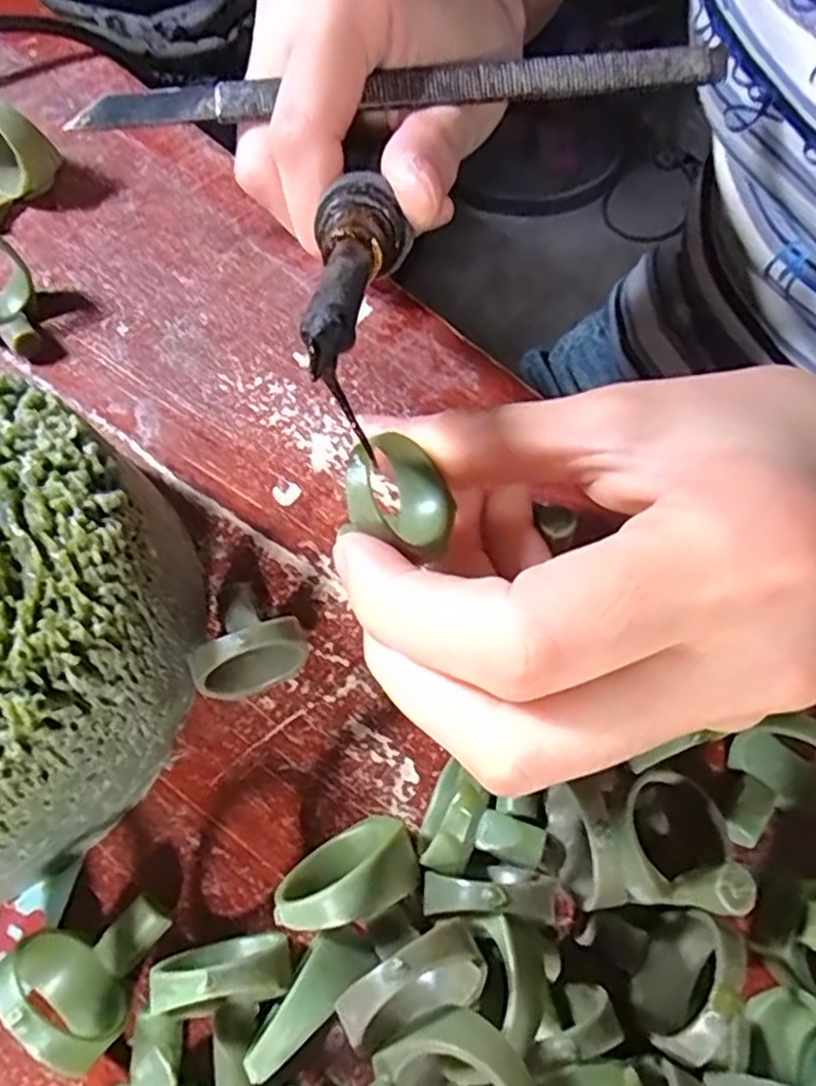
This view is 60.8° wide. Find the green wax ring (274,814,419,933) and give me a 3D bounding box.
[{"bbox_3d":[-0.012,0.063,0.131,0.026,0.025,0.015,-22,68,-12],"label":"green wax ring"}]

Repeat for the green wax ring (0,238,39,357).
[{"bbox_3d":[-0.110,-0.065,0.183,0.023,0.026,0.023,1,65,-2],"label":"green wax ring"}]

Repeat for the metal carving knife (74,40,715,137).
[{"bbox_3d":[-0.003,-0.116,0.177,0.163,0.007,0.007,-4,65,2],"label":"metal carving knife"}]

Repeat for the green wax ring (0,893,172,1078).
[{"bbox_3d":[-0.058,0.075,0.126,0.023,0.021,0.024,1,65,-2],"label":"green wax ring"}]

